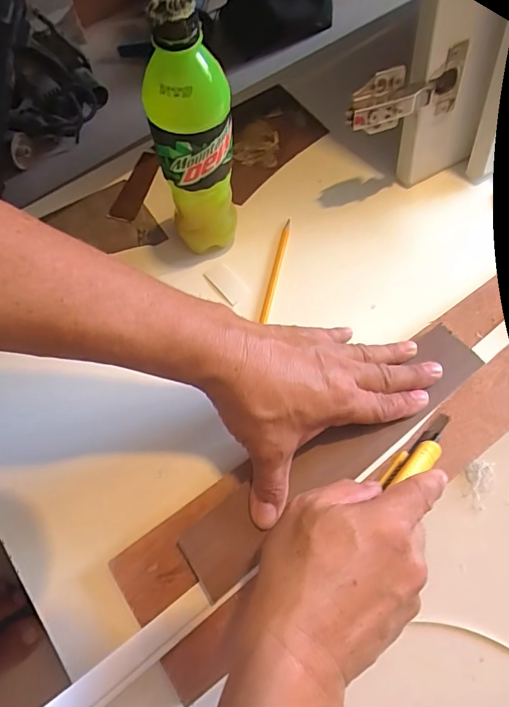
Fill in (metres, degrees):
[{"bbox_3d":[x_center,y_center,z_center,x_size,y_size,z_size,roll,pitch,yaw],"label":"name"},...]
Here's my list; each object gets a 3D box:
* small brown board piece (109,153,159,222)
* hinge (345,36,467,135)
[{"bbox_3d":[-0.129,-0.187,0.503,0.030,0.007,0.095,14,71,10],"label":"small brown board piece"},{"bbox_3d":[0.139,-0.231,0.408,0.122,0.049,0.031,-28,69,-11],"label":"hinge"}]

